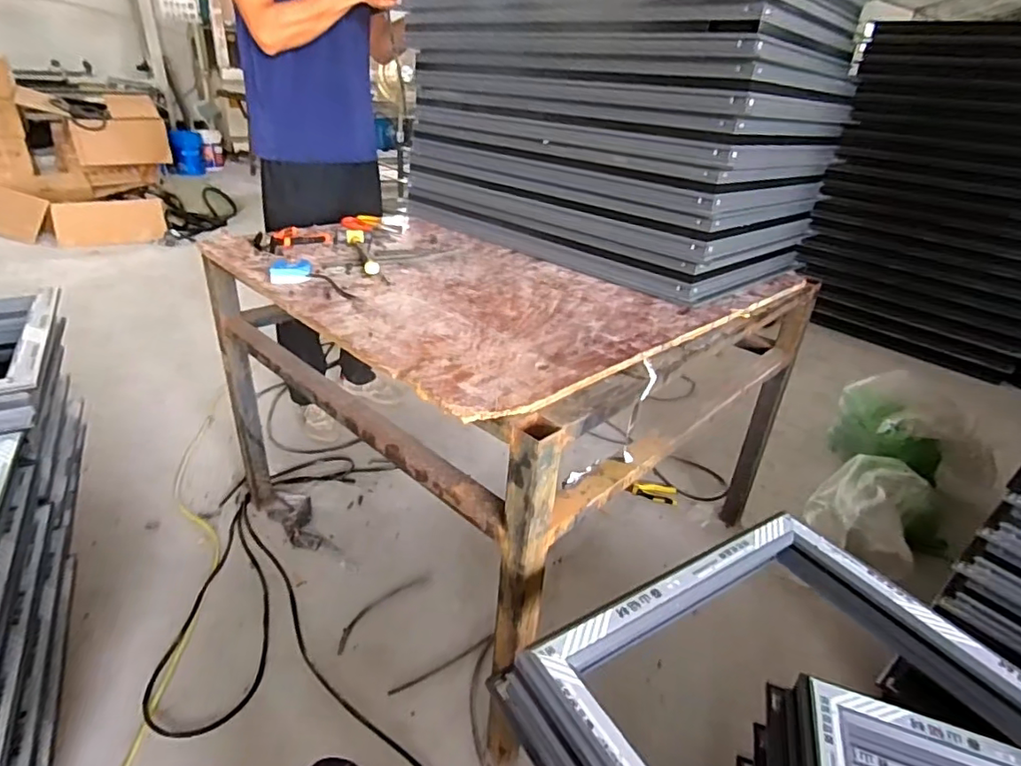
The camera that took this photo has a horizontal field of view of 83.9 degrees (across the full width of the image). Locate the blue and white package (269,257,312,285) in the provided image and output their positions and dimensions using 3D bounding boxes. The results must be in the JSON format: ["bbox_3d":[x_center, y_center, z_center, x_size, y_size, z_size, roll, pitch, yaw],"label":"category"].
[{"bbox_3d":[-0.407,-0.205,1.051,0.070,0.024,0.083,-4,30,-12],"label":"blue and white package"}]

